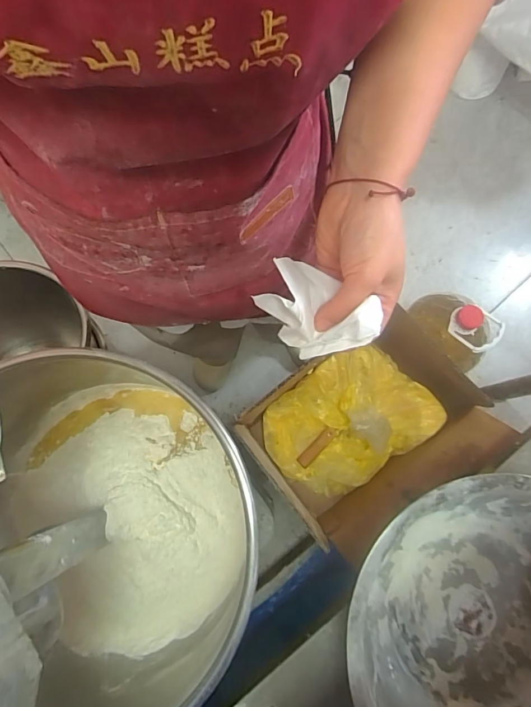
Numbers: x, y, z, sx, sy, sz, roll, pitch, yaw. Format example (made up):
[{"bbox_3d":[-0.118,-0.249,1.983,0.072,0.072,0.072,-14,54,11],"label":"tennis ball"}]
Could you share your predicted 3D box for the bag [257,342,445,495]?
[{"bbox_3d":[0.165,0.143,0.895,0.317,0.145,0.247,-38,80,-8],"label":"bag"}]

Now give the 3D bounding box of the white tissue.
[{"bbox_3d":[0.035,-0.032,0.306,0.086,0.048,0.055,43,81,9],"label":"white tissue"}]

